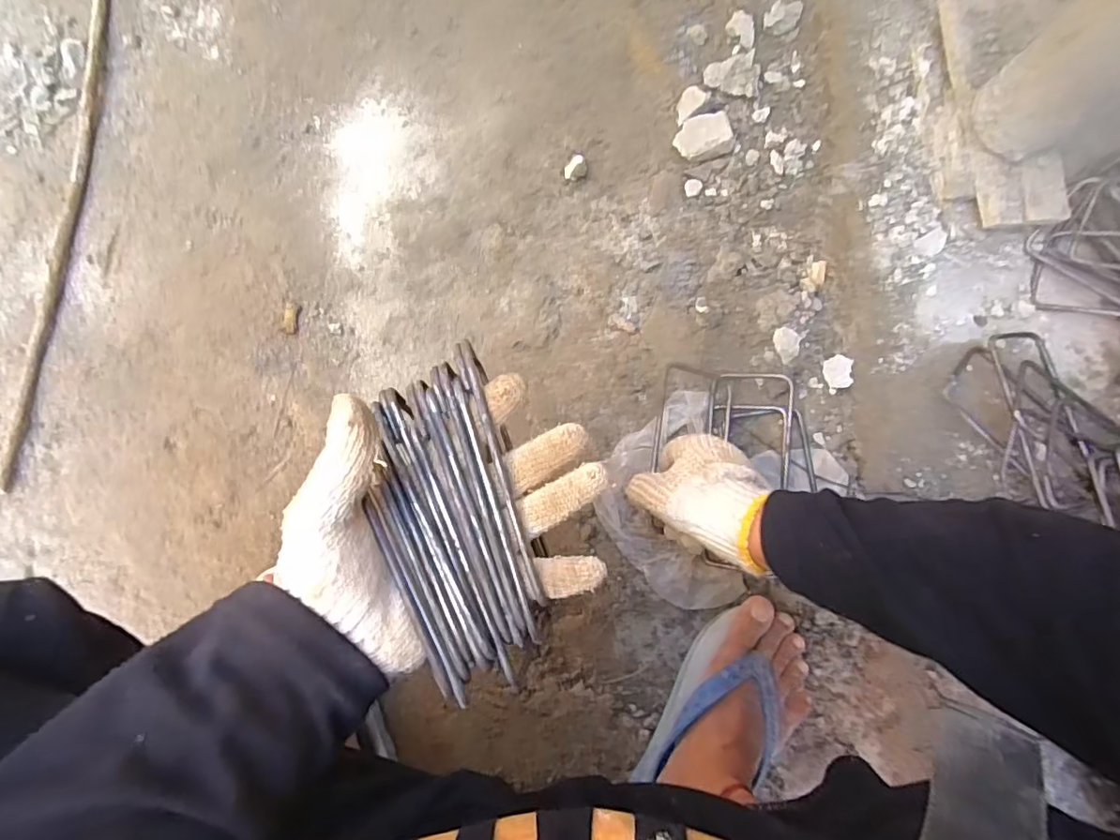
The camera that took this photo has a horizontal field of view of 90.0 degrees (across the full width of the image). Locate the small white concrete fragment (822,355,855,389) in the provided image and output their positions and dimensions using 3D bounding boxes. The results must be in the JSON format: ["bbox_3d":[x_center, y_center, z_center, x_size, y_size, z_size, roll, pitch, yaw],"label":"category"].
[{"bbox_3d":[0.247,-0.042,0.495,0.008,0.024,0.030,11,79,-48],"label":"small white concrete fragment"}]

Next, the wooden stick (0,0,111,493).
[{"bbox_3d":[-0.456,-0.186,0.514,0.023,0.007,0.496,8,86,-4],"label":"wooden stick"}]

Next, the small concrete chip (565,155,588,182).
[{"bbox_3d":[0.016,-0.244,0.543,0.020,0.010,0.025,17,85,-3],"label":"small concrete chip"}]

